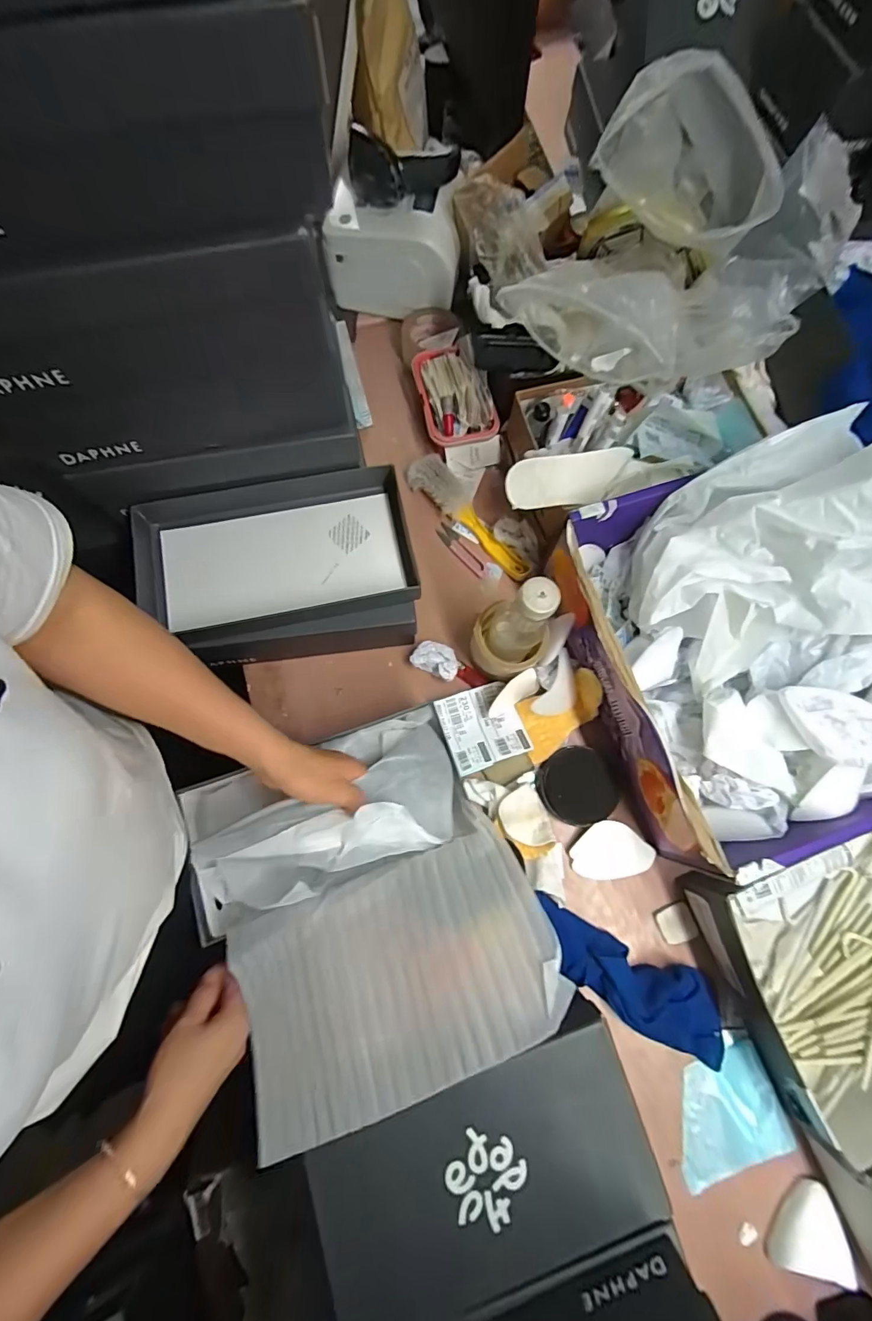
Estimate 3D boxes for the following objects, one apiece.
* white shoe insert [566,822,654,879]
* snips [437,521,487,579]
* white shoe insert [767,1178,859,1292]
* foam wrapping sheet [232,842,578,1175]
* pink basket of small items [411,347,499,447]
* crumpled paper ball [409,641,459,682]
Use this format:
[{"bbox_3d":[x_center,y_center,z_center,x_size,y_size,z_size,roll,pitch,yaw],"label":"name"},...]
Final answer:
[{"bbox_3d":[0.209,0.225,0.566,0.093,0.009,0.071,-1,97,3],"label":"white shoe insert"},{"bbox_3d":[0.039,-0.156,0.679,0.025,0.011,0.099,-39,79,-10],"label":"snips"},{"bbox_3d":[0.375,0.578,0.475,0.084,0.041,0.055,-40,79,-10],"label":"white shoe insert"},{"bbox_3d":[-0.040,0.274,0.418,0.274,0.030,0.174,-24,52,0],"label":"foam wrapping sheet"},{"bbox_3d":[0.025,-0.387,0.692,0.100,0.048,0.160,-13,76,-4],"label":"pink basket of small items"},{"bbox_3d":[0.002,-0.002,0.618,0.060,0.023,0.044,26,76,6],"label":"crumpled paper ball"}]

